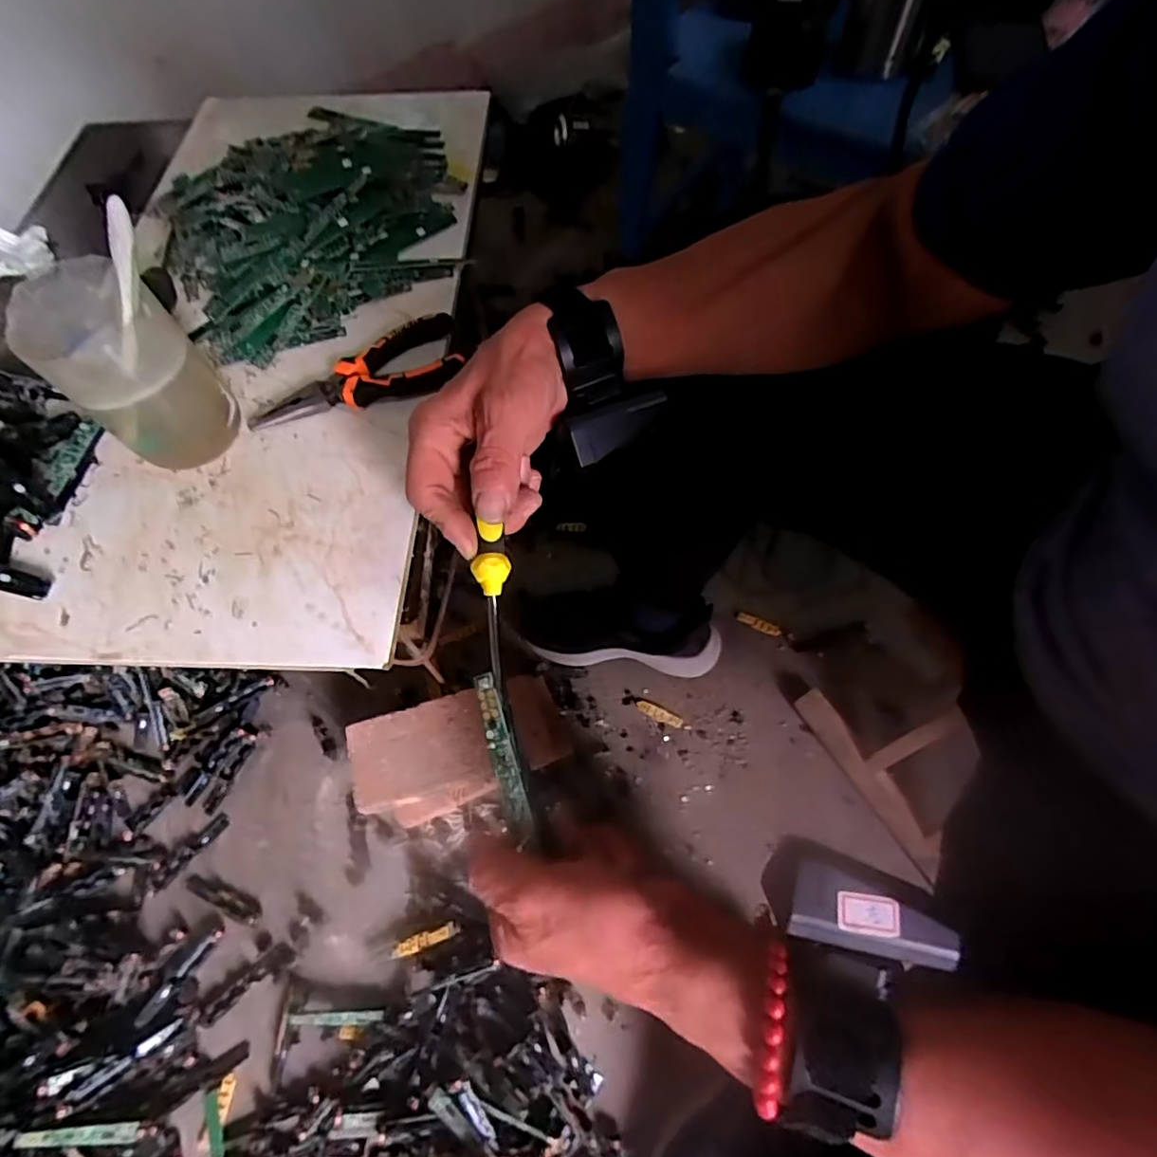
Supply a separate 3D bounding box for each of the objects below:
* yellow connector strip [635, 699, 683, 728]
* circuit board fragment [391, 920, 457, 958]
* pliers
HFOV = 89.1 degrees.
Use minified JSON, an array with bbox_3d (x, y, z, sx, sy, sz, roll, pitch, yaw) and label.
[{"bbox_3d":[0.107,0.179,0.777,0.064,0.005,0.017,25,68,15],"label":"yellow connector strip"},{"bbox_3d":[-0.176,0.412,0.669,0.073,0.007,0.017,-19,64,-6],"label":"circuit board fragment"},{"bbox_3d":[-0.165,-0.151,0.437,0.158,0.023,0.060,-22,65,-7],"label":"pliers"}]

